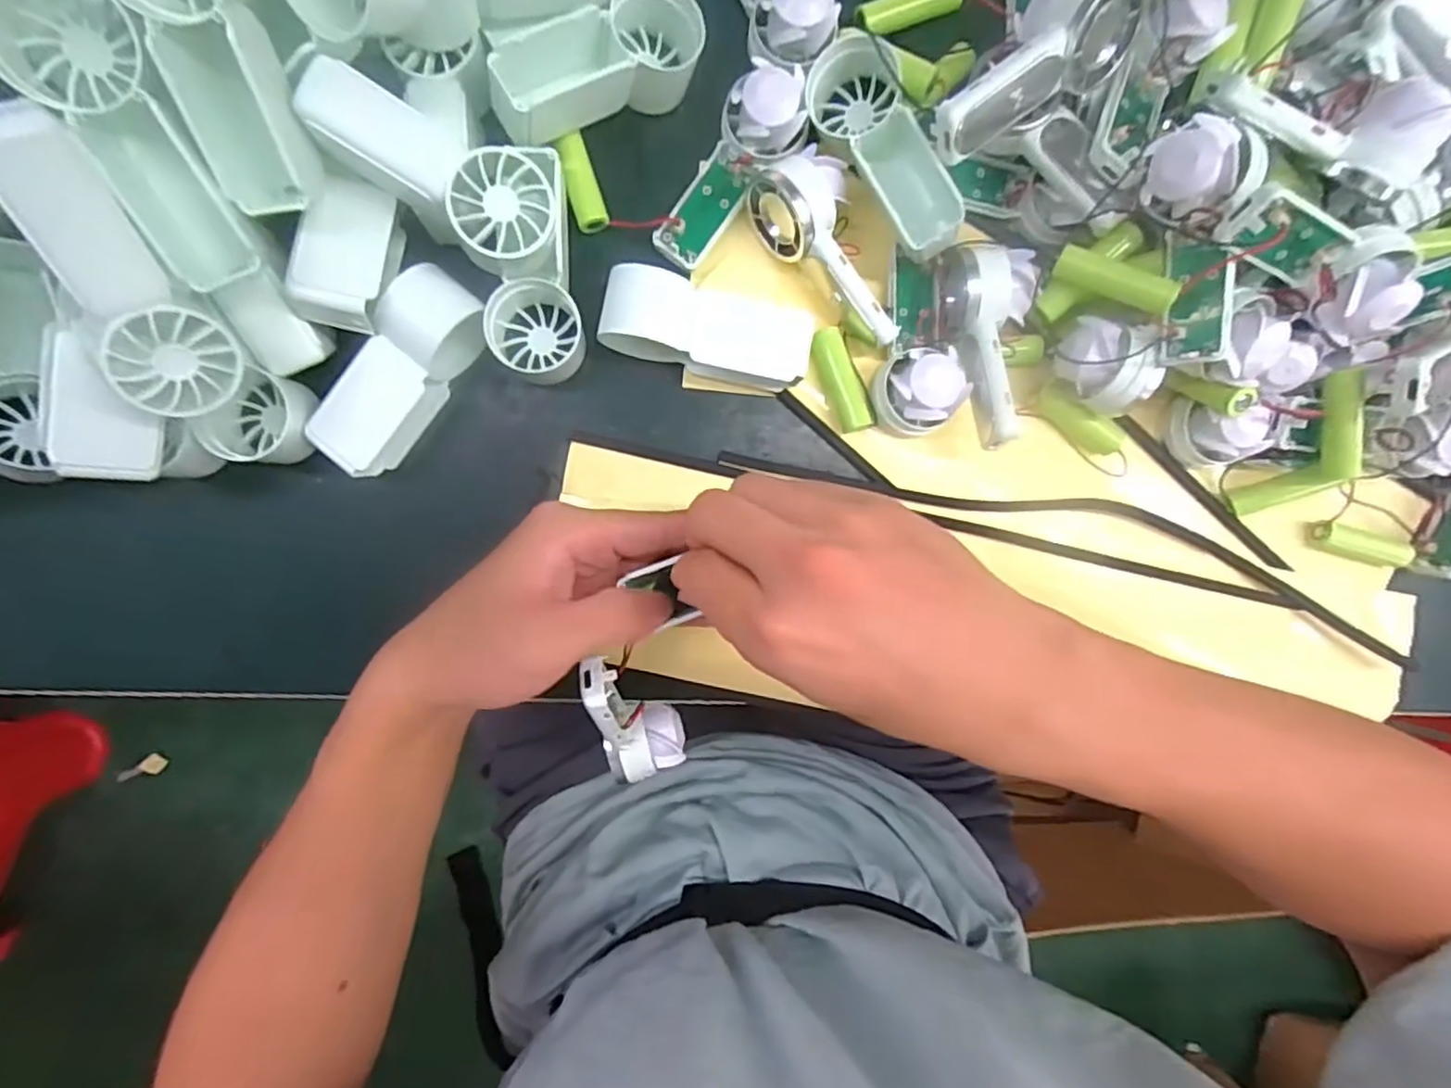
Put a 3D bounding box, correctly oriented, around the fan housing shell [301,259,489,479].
[{"bbox_3d":[-0.142,-0.074,0.294,0.035,0.037,0.093,37,88,-6],"label":"fan housing shell"}]

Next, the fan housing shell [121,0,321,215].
[{"bbox_3d":[-0.172,-0.167,0.227,0.034,0.038,0.094,-17,124,-5],"label":"fan housing shell"}]

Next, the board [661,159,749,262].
[{"bbox_3d":[-0.010,-0.155,0.312,0.021,0.008,0.048,35,88,-6],"label":"board"}]

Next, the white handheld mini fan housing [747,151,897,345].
[{"bbox_3d":[0.046,-0.130,0.304,0.031,0.028,0.093,-36,95,-3],"label":"white handheld mini fan housing"}]

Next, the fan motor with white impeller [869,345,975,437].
[{"bbox_3d":[0.090,-0.070,0.310,0.035,0.027,0.037,1,92,-6],"label":"fan motor with white impeller"}]

